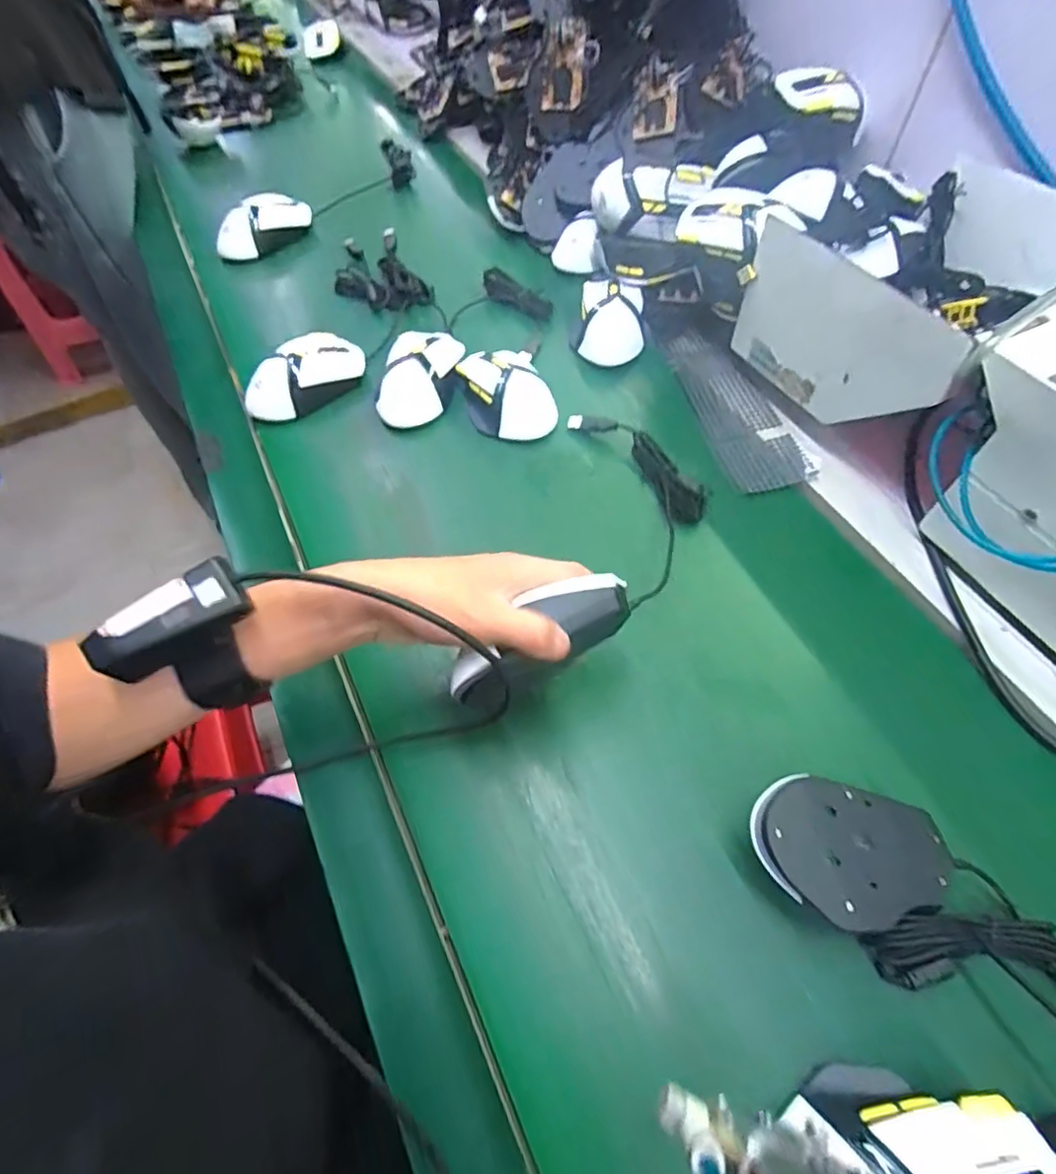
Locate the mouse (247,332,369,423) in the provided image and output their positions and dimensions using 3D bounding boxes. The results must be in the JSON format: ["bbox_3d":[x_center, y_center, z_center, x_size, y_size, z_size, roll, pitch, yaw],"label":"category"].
[{"bbox_3d":[-0.221,-0.207,0.593,0.124,0.049,0.066,-26,61,-13],"label":"mouse"}]

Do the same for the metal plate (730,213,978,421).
[{"bbox_3d":[0.241,-0.194,0.479,0.008,0.114,0.199,-20,57,-17],"label":"metal plate"}]

